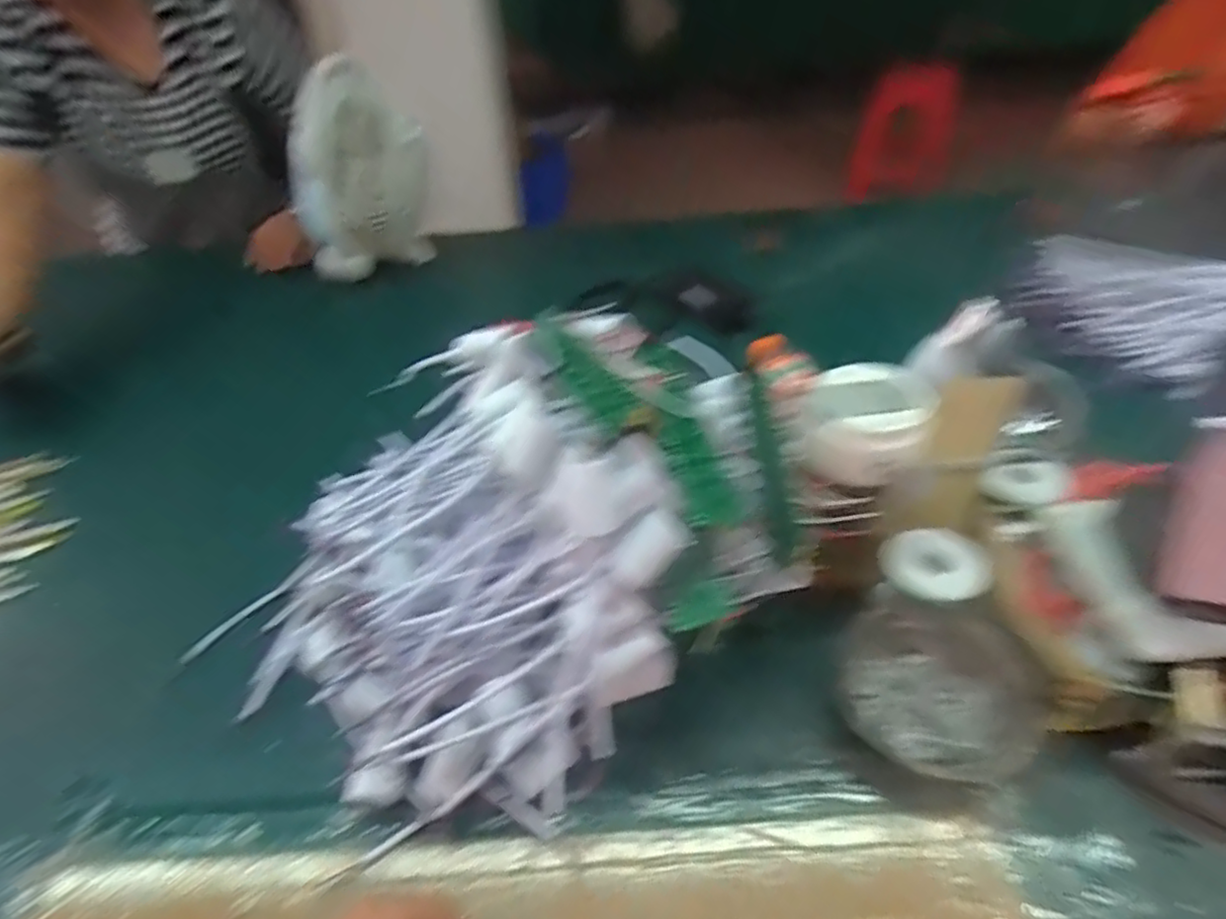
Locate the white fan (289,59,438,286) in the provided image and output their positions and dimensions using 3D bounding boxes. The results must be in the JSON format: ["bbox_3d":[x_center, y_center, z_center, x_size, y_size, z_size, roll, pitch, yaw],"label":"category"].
[{"bbox_3d":[-0.350,-0.398,0.966,0.149,0.260,0.205,3,43,7],"label":"white fan"}]

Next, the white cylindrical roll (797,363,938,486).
[{"bbox_3d":[0.178,-0.026,0.477,0.077,0.048,0.079,-2,43,2],"label":"white cylindrical roll"}]

